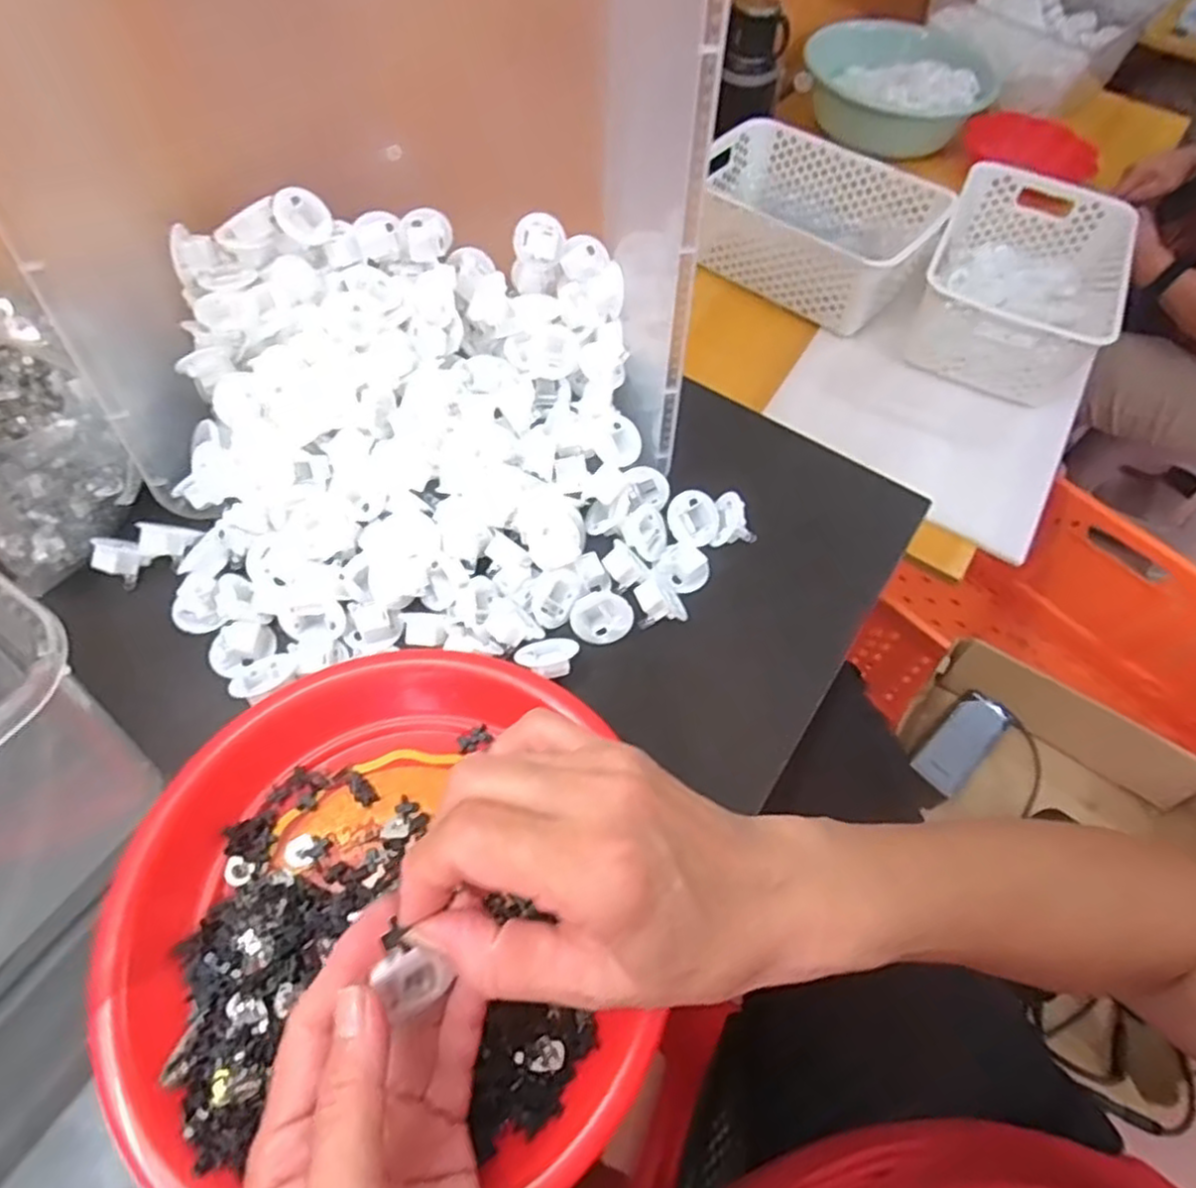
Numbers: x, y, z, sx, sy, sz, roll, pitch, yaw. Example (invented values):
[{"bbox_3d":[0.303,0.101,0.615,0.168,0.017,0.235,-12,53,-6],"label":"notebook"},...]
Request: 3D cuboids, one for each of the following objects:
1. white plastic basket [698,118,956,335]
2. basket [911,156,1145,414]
[{"bbox_3d":[0.279,-0.498,0.937,0.312,0.113,0.207,34,63,15],"label":"white plastic basket"},{"bbox_3d":[0.535,-0.401,0.904,0.219,0.127,0.311,28,62,11],"label":"basket"}]

